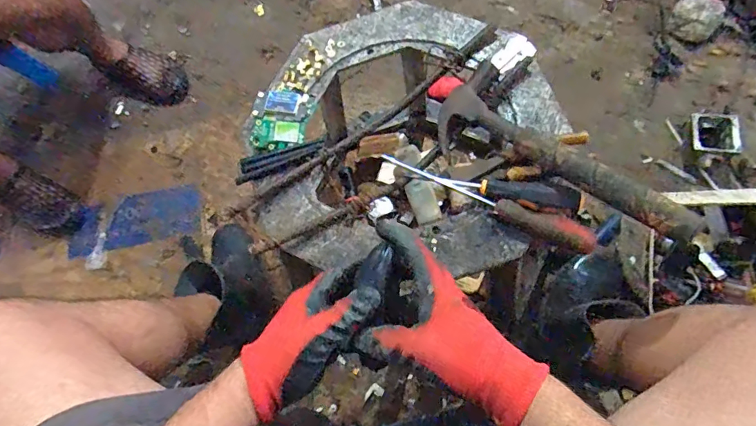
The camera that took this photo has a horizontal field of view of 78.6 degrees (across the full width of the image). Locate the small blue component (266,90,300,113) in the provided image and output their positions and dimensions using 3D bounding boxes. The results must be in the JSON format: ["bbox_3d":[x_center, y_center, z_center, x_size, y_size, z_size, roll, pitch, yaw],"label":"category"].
[{"bbox_3d":[-0.125,-0.146,0.606,0.040,0.007,0.028,8,72,9],"label":"small blue component"}]

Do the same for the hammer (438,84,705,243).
[{"bbox_3d":[0.184,-0.052,0.499,0.074,0.030,0.296,-44,57,-13],"label":"hammer"}]

